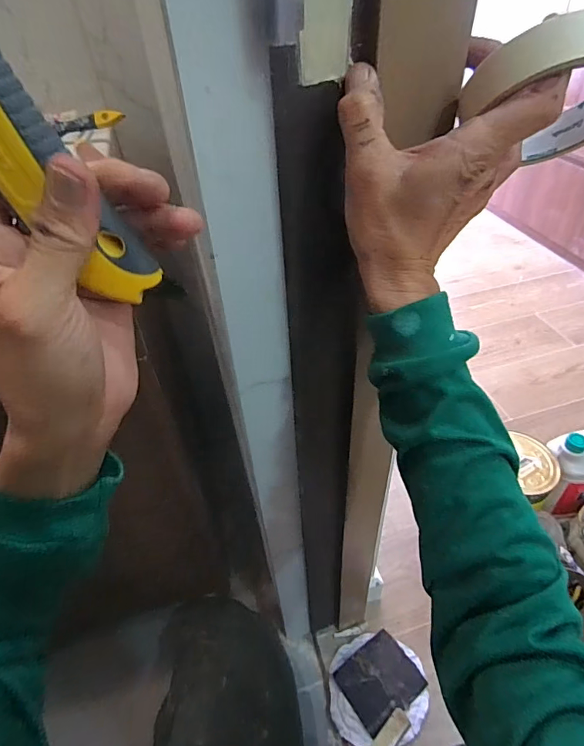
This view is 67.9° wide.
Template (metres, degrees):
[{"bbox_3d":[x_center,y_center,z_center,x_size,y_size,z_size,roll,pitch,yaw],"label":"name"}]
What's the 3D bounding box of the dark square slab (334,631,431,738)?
[{"bbox_3d":[0.160,0.562,0.795,0.129,0.010,0.111,-38,50,-8],"label":"dark square slab"}]

